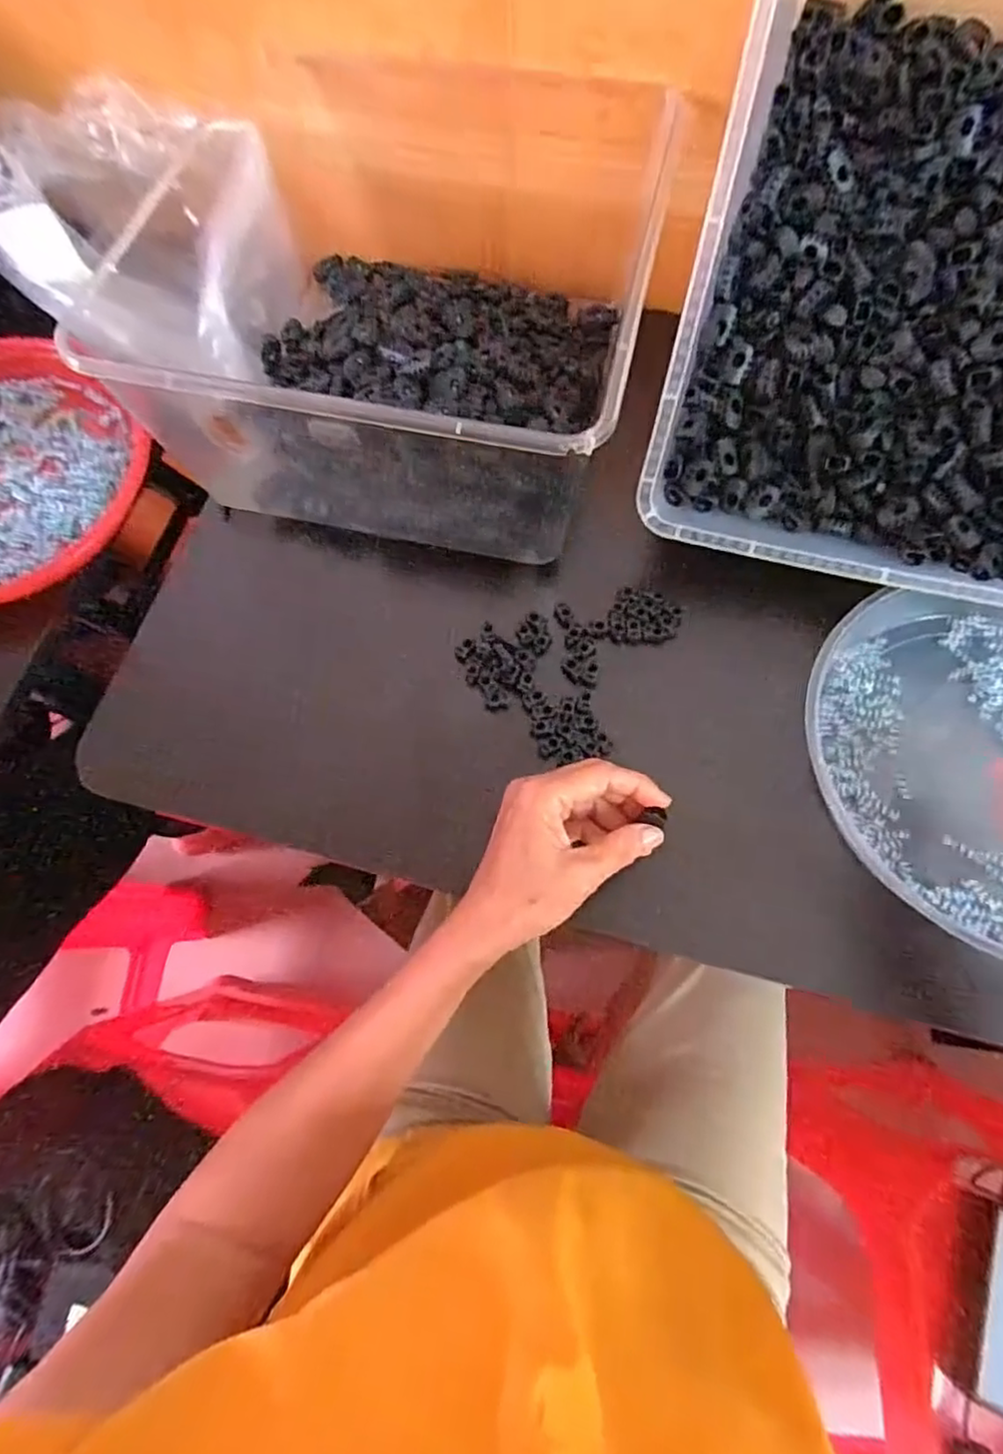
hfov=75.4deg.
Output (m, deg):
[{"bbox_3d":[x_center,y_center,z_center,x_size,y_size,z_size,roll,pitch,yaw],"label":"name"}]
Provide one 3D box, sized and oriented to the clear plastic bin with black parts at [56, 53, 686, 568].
[{"bbox_3d":[-0.074,-0.294,0.458,0.305,0.120,0.303,15,71,7],"label":"clear plastic bin with black parts"}]

